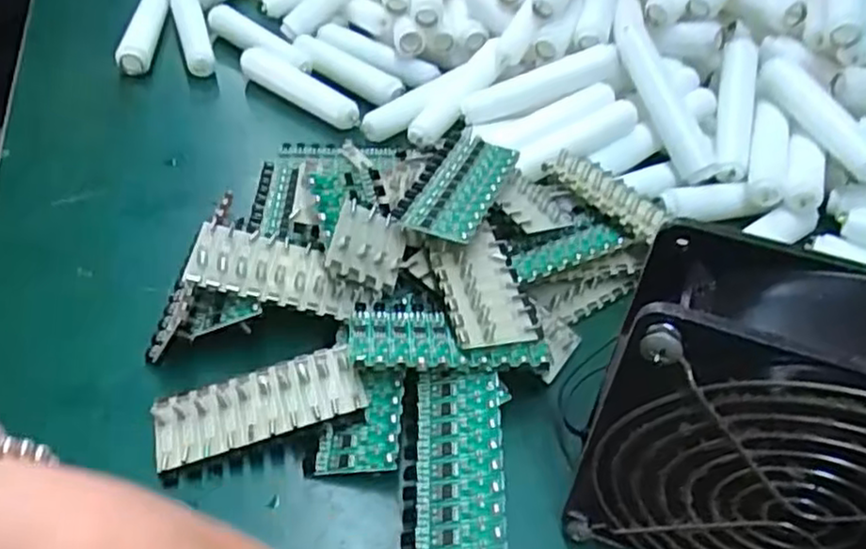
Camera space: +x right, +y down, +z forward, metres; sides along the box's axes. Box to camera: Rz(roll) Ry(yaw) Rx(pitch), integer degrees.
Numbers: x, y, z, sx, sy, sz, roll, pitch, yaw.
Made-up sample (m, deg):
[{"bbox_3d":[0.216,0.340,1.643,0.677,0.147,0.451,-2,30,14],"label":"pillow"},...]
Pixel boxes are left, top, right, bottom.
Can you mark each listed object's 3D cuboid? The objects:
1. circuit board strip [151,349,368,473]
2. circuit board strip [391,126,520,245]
[{"bbox_3d":[-0.067,0.051,0.273,0.078,0.005,0.029,-15,62,-5],"label":"circuit board strip"},{"bbox_3d":[0.012,-0.040,0.313,0.034,0.005,0.073,22,47,12],"label":"circuit board strip"}]

